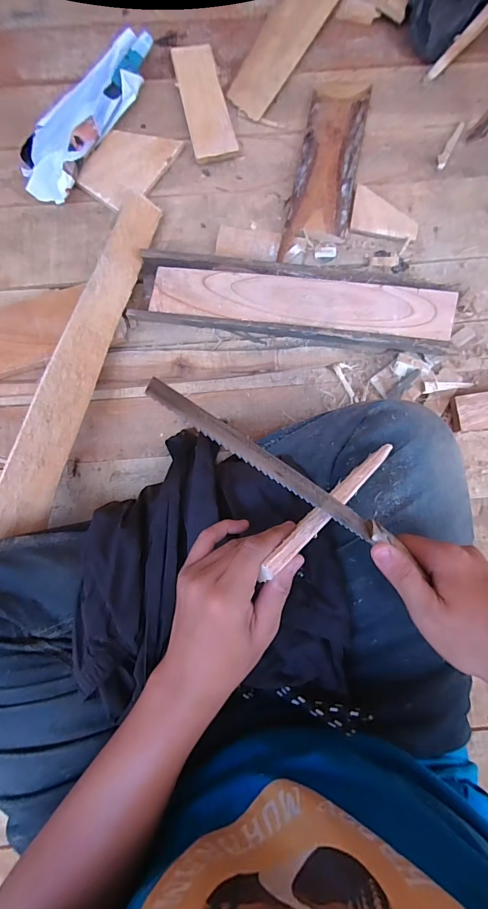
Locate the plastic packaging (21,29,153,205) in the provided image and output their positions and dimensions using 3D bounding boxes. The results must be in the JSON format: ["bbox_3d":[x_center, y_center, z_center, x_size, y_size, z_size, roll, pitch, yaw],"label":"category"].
[{"bbox_3d":[-0.226,-0.460,0.558,0.080,0.054,0.242,29,86,3],"label":"plastic packaging"}]

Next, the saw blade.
[{"bbox_3d":[0.031,0.015,0.270,0.214,0.032,0.005,33,113,-16],"label":"saw blade"}]

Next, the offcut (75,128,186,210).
[{"bbox_3d":[-0.163,-0.414,0.567,0.091,0.008,0.131,34,84,-3],"label":"offcut"}]

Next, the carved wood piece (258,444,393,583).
[{"bbox_3d":[0.069,0.038,0.306,0.162,0.014,0.015,-36,85,-32],"label":"carved wood piece"}]

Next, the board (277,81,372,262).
[{"bbox_3d":[0.120,-0.414,0.573,0.088,0.020,0.288,11,84,0],"label":"board"}]

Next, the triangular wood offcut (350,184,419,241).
[{"bbox_3d":[0.201,-0.339,0.572,0.094,0.017,0.063,16,84,1],"label":"triangular wood offcut"}]

